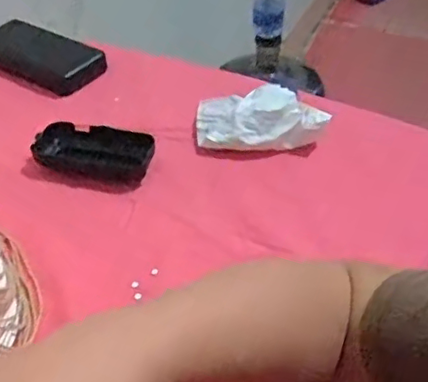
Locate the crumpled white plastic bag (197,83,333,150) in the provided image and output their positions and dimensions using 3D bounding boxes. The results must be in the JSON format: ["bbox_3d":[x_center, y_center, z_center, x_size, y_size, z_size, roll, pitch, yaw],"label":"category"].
[{"bbox_3d":[0.045,-0.076,0.608,0.120,0.034,0.079,-3,41,-1],"label":"crumpled white plastic bag"}]

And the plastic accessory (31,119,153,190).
[{"bbox_3d":[-0.113,-0.035,0.570,0.108,0.025,0.055,8,42,11],"label":"plastic accessory"}]

